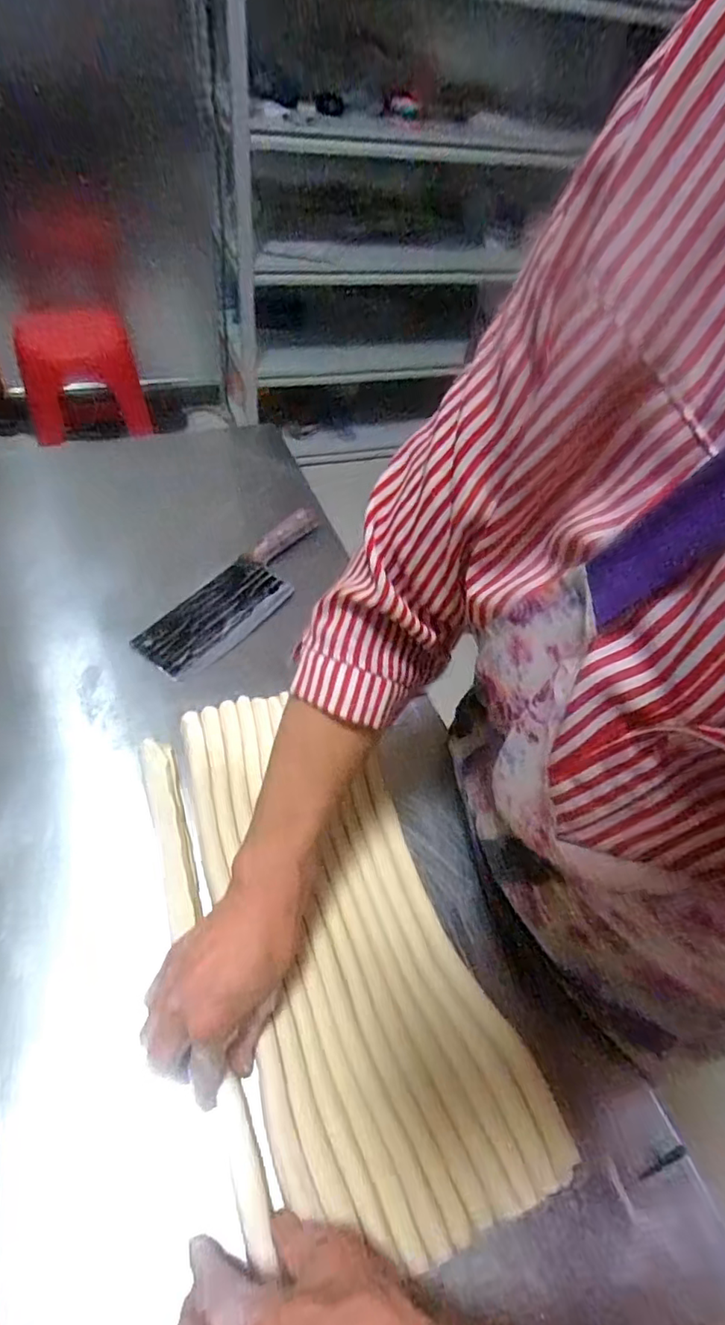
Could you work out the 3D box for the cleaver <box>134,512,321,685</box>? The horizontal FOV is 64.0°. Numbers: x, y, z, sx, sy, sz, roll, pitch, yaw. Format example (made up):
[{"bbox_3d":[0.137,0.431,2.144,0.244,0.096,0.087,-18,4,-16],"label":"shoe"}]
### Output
[{"bbox_3d":[-0.131,-0.088,0.663,0.084,0.019,0.277,31,54,17],"label":"cleaver"}]

